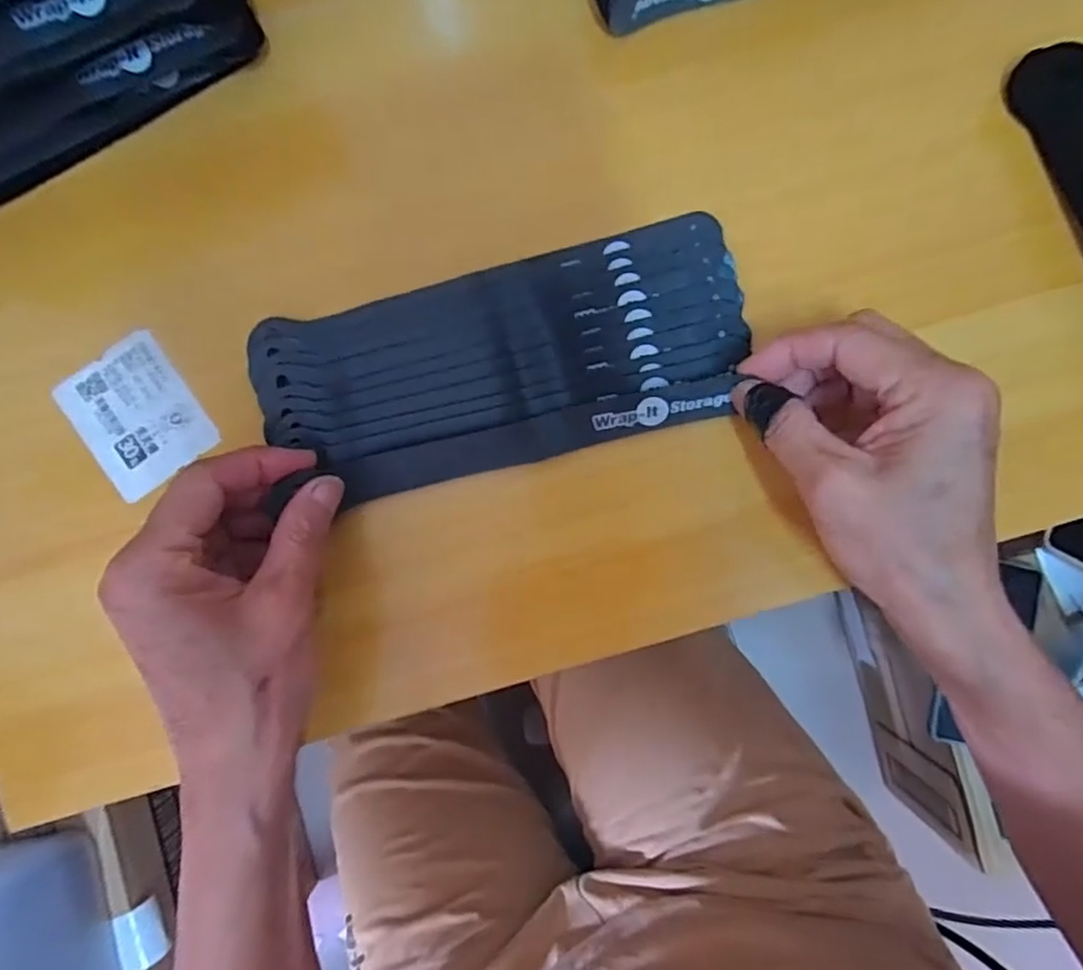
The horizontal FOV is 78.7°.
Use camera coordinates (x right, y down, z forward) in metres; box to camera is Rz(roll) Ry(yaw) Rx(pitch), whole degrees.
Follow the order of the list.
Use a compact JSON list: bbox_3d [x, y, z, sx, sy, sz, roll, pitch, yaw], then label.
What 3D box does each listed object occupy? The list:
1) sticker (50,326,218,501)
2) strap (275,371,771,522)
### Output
[{"bbox_3d":[-0.172,-0.029,0.279,0.048,0.010,0.059,-35,90,2],"label":"sticker"},{"bbox_3d":[-0.018,-0.016,0.274,0.195,0.008,0.018,-12,91,3],"label":"strap"}]

